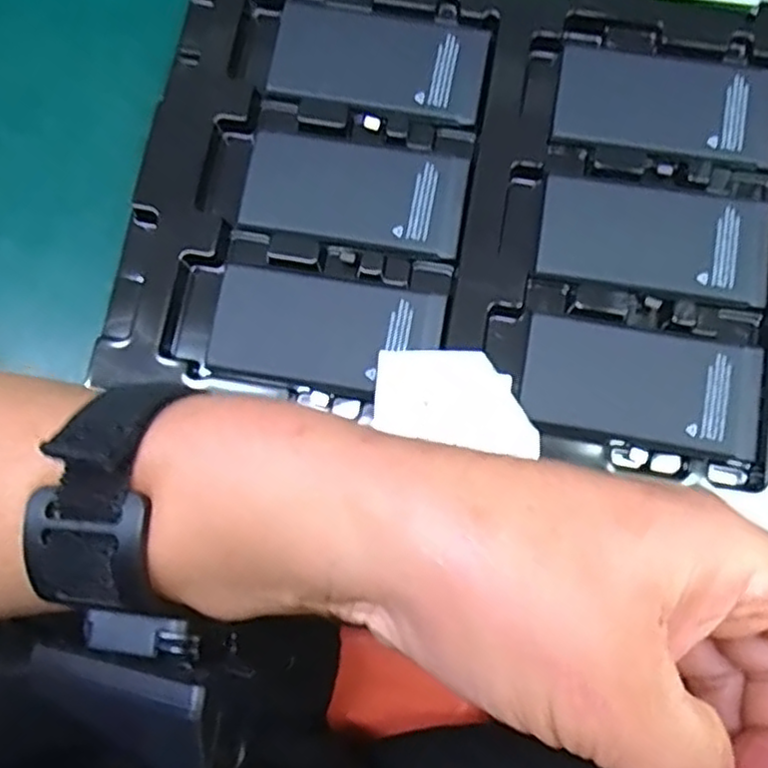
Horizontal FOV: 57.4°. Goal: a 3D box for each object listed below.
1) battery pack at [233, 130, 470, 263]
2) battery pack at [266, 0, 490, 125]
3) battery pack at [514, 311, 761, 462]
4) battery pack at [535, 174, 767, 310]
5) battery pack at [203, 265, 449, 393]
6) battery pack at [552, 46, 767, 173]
[{"bbox_3d":[-0.011,-0.077,0.283,0.087,0.006,0.044,8,78,2],"label":"battery pack"},{"bbox_3d":[-0.002,-0.135,0.293,0.087,0.004,0.046,11,78,3],"label":"battery pack"},{"bbox_3d":[0.097,0.001,0.266,0.087,0.005,0.043,11,78,3],"label":"battery pack"},{"bbox_3d":[0.106,-0.057,0.277,0.086,0.007,0.043,10,78,3],"label":"battery pack"},{"bbox_3d":[-0.022,-0.020,0.271,0.086,0.006,0.043,8,78,2],"label":"battery pack"},{"bbox_3d":[0.115,-0.113,0.286,0.087,0.005,0.044,9,78,3],"label":"battery pack"}]

